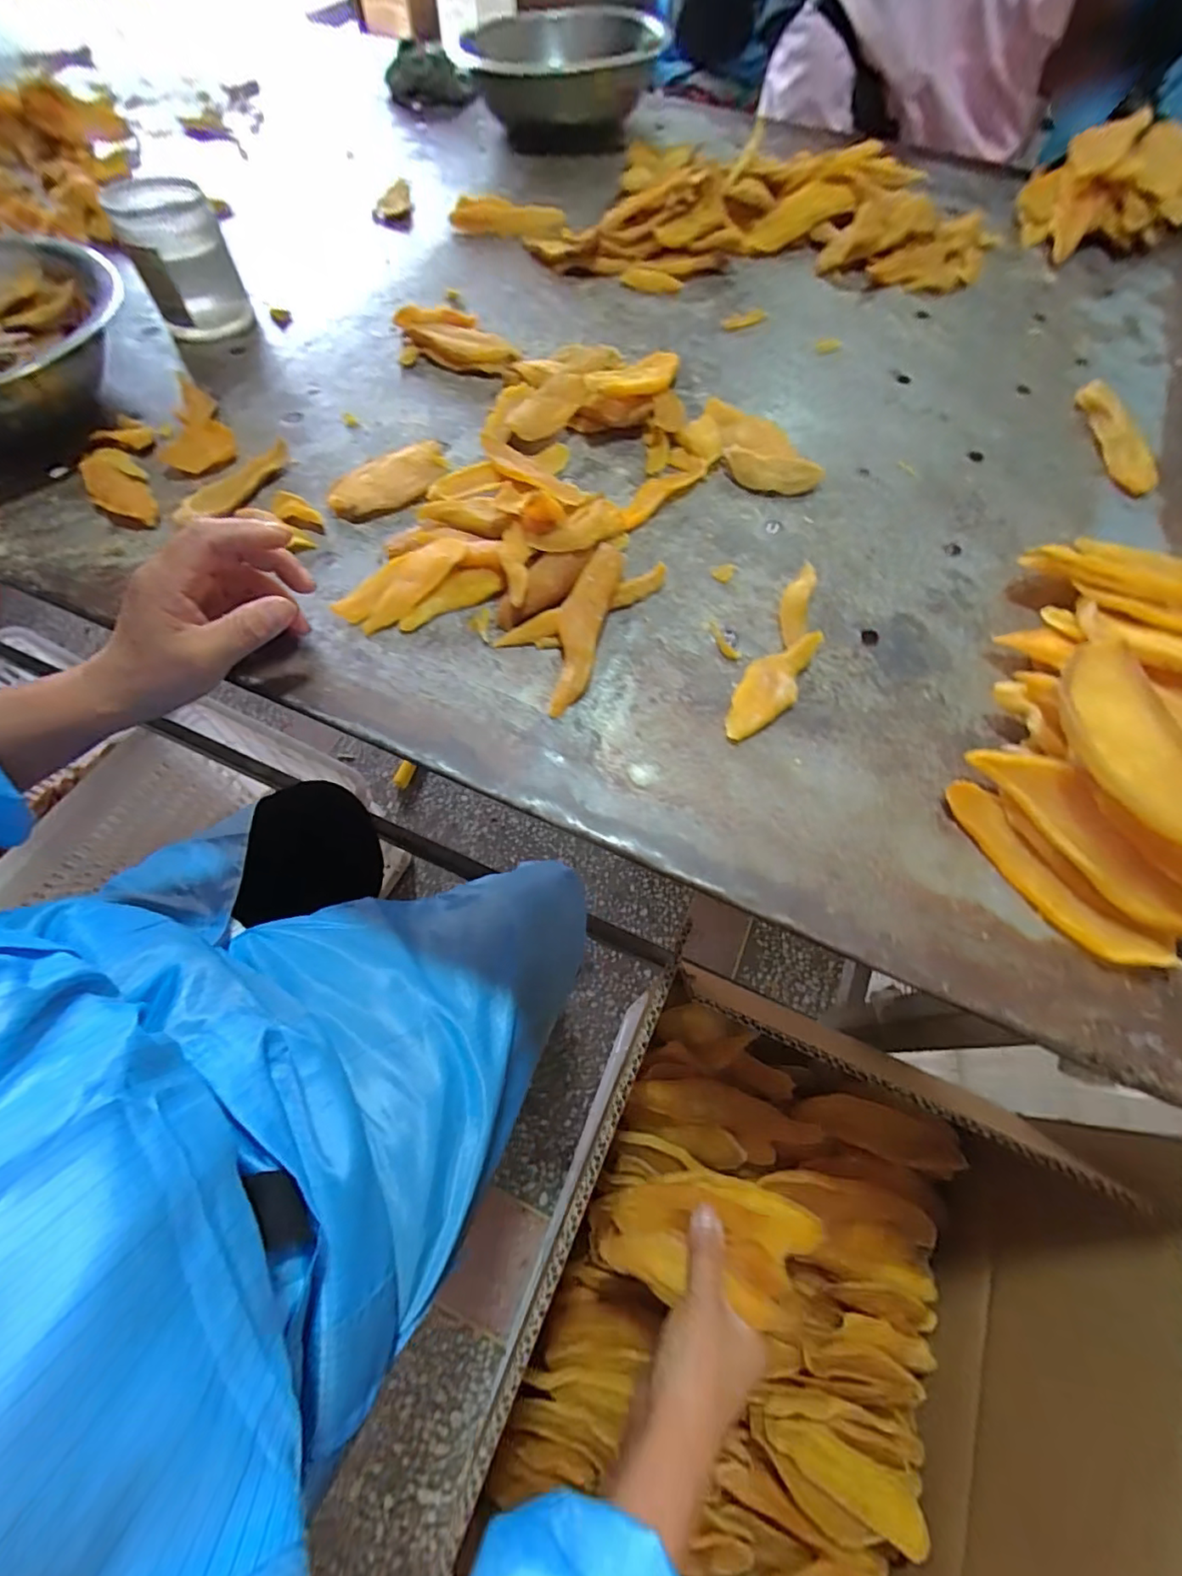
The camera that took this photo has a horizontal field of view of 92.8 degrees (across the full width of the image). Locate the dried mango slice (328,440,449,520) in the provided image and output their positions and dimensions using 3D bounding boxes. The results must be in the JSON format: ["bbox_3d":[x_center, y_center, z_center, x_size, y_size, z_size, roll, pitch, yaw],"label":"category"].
[{"bbox_3d":[-0.158,-0.243,0.448,0.101,0.013,0.050,-35,70,-18],"label":"dried mango slice"}]

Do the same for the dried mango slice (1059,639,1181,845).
[{"bbox_3d":[0.282,-0.025,0.295,0.046,0.019,0.125,1,63,-2],"label":"dried mango slice"}]

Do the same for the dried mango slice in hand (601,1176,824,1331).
[{"bbox_3d":[0.083,0.310,0.390,0.138,0.014,0.079,3,19,16],"label":"dried mango slice in hand"}]

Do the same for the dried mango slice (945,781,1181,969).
[{"bbox_3d":[0.250,0.046,0.309,0.030,0.016,0.124,-28,68,-16],"label":"dried mango slice"}]

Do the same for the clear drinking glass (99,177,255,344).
[{"bbox_3d":[-0.378,-0.491,0.521,0.081,0.083,0.093,-24,65,-13],"label":"clear drinking glass"}]

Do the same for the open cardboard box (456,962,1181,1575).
[{"bbox_3d":[0.135,0.374,0.369,0.339,0.203,0.391,21,64,8],"label":"open cardboard box"}]

